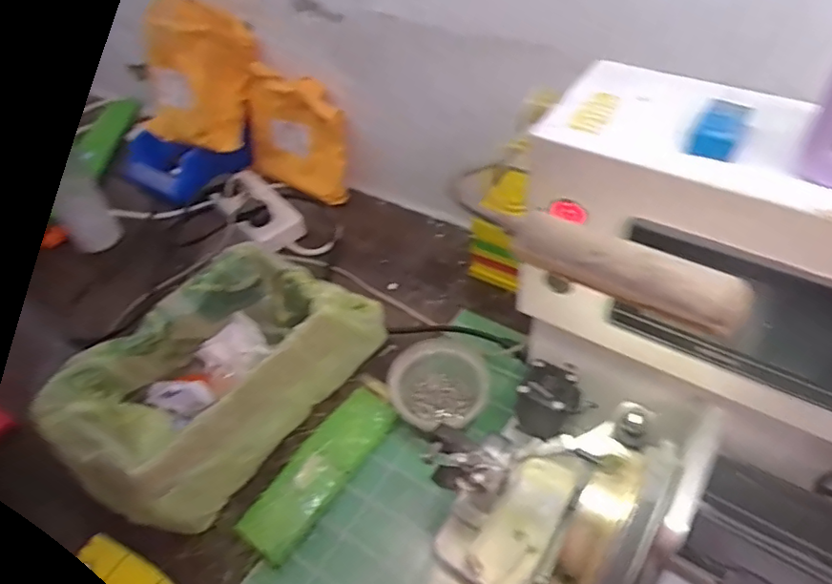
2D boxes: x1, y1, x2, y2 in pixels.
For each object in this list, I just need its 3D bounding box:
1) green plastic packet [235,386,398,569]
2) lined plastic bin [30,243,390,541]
[{"bbox_3d":[-0.092,0.168,0.564,0.062,0.013,0.181,25,54,25],"label":"green plastic packet"},{"bbox_3d":[-0.198,0.081,0.596,0.177,0.096,0.301,28,56,27],"label":"lined plastic bin"}]

